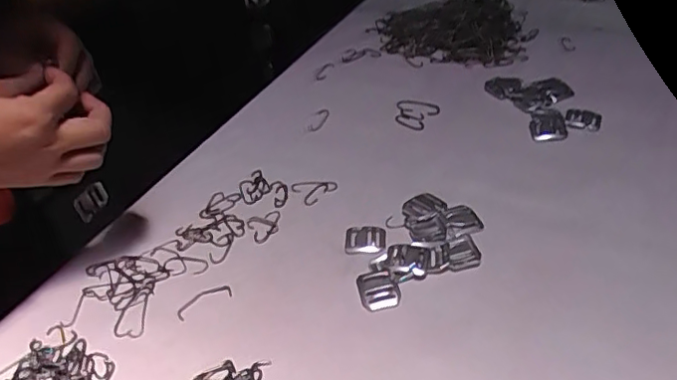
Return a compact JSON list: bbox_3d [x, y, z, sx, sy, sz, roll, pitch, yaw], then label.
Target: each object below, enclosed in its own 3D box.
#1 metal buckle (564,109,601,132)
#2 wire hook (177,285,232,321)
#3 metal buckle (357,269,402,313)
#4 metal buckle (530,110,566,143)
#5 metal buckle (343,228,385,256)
[{"bbox_3d":[0.255,-0.074,0.588,0.035,0.006,0.035,9,43,20],"label":"metal buckle"},{"bbox_3d":[-0.110,0.090,0.457,0.045,0.004,0.018,-27,44,-22],"label":"wire hook"},{"bbox_3d":[0.032,0.078,0.441,0.031,0.005,0.035,-10,40,-2],"label":"metal buckle"},{"bbox_3d":[0.217,-0.067,0.587,0.035,0.004,0.051,-1,40,9],"label":"metal buckle"},{"bbox_3d":[0.023,0.044,0.487,0.034,0.007,0.029,-3,40,6],"label":"metal buckle"}]

